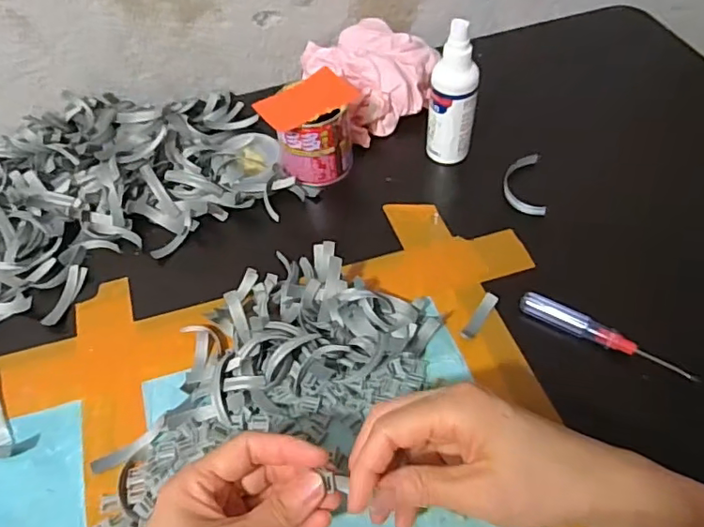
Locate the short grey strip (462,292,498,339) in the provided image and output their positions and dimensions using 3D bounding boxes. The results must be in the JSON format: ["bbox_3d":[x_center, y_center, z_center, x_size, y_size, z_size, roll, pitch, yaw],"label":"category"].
[{"bbox_3d":[0.095,0.039,0.418,0.011,0.006,0.043,30,60,24],"label":"short grey strip"}]

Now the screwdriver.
[{"bbox_3d":[0.179,0.051,0.400,0.120,0.013,0.012,28,59,23],"label":"screwdriver"}]

